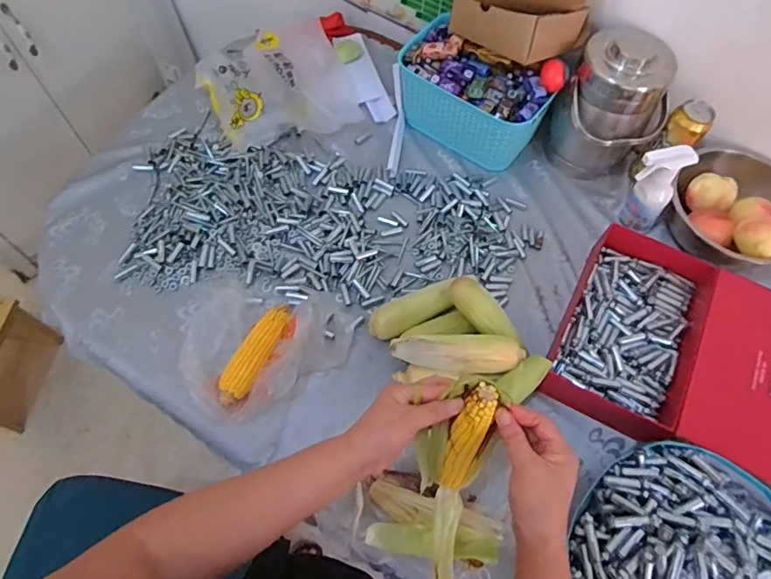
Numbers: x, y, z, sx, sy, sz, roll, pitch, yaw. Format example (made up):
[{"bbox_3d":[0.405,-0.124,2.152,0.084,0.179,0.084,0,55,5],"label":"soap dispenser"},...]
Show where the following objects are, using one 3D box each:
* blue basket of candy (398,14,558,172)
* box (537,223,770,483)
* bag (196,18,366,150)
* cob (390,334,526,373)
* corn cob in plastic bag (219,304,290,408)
[{"bbox_3d":[0.166,-0.372,0.934,0.276,0.157,0.157,31,65,13],"label":"blue basket of candy"},{"bbox_3d":[0.485,0.113,0.747,0.416,0.082,0.323,27,64,11],"label":"box"},{"bbox_3d":[-0.211,-0.425,0.977,0.283,0.105,0.280,-28,67,-16],"label":"bag"},{"bbox_3d":[0.104,0.095,0.711,0.186,0.051,0.052,2,62,-2],"label":"cob"},{"bbox_3d":[-0.197,0.098,0.743,0.045,0.038,0.164,22,63,8],"label":"corn cob in plastic bag"}]

